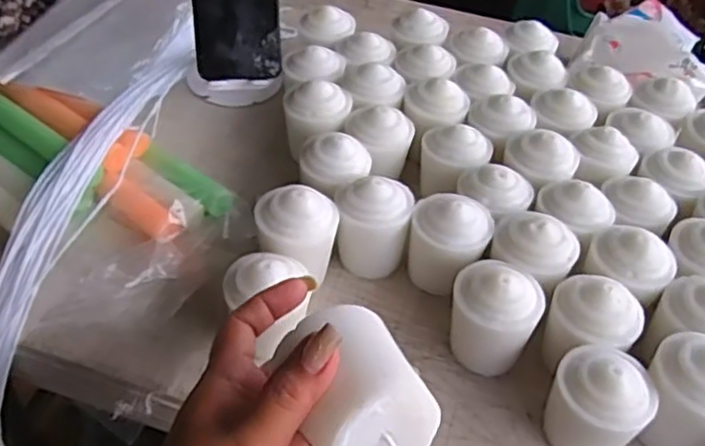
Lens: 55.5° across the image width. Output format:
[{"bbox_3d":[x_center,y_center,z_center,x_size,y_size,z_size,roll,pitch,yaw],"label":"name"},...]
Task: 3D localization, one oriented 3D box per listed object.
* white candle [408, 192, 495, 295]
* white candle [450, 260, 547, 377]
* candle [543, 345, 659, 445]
[{"bbox_3d":[0.068,0.020,0.489,0.055,0.074,0.051,3,46,-3],"label":"white candle"},{"bbox_3d":[0.093,0.066,0.449,0.055,0.073,0.051,3,46,-3],"label":"white candle"},{"bbox_3d":[0.148,0.111,0.408,0.049,0.070,0.054,-28,55,-28],"label":"candle"}]

